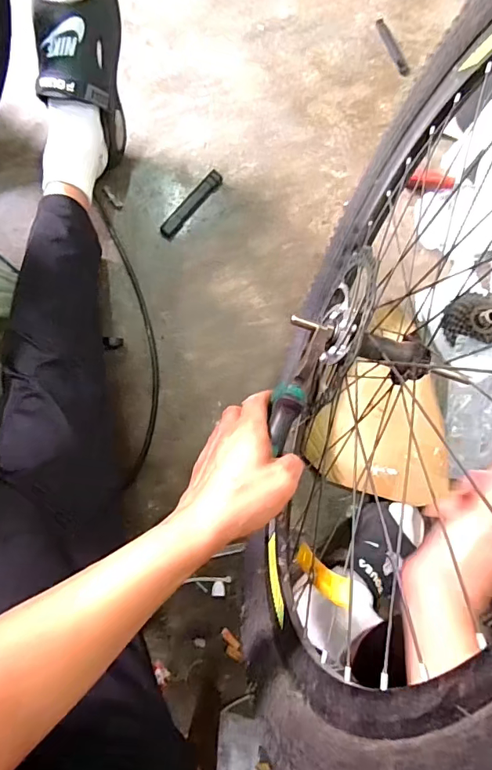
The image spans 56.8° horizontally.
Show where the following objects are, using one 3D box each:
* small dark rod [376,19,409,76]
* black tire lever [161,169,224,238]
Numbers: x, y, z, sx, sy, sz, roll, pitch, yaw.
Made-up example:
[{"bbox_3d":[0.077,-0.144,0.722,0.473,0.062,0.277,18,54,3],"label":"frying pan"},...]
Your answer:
[{"bbox_3d":[0.261,-0.601,0.811,0.015,0.010,0.111,-25,87,-5],"label":"small dark rod"},{"bbox_3d":[-0.090,-0.303,0.762,0.024,0.012,0.141,40,84,0],"label":"black tire lever"}]

